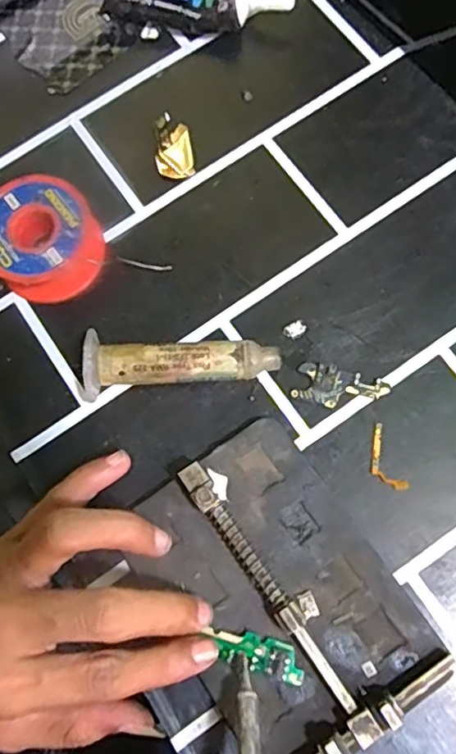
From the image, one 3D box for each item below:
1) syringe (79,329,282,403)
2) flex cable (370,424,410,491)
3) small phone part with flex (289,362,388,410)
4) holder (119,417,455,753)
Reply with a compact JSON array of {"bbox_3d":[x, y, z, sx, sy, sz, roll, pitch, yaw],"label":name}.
[{"bbox_3d":[-0.022,-0.009,0.280,0.088,0.020,0.026,-8,74,2],"label":"syringe"},{"bbox_3d":[0.069,0.037,0.273,0.013,0.004,0.031,-20,74,-4],"label":"flex cable"},{"bbox_3d":[0.052,0.005,0.282,0.041,0.004,0.019,16,76,8],"label":"small phone part with flex"},{"bbox_3d":[0.019,0.089,0.252,0.086,0.020,0.124,-34,75,-6],"label":"holder"}]

